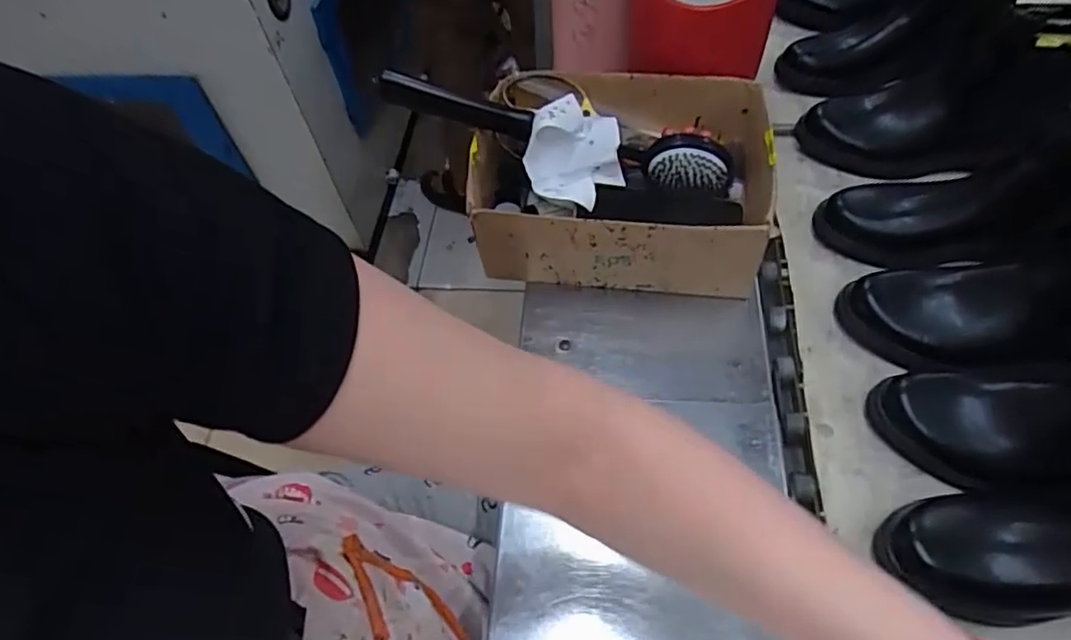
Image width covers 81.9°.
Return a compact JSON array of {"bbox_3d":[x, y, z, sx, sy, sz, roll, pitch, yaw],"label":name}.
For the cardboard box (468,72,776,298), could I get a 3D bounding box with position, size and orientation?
[{"bbox_3d":[0.083,-0.137,0.624,0.276,0.107,0.201,7,57,10],"label":"cardboard box"}]

